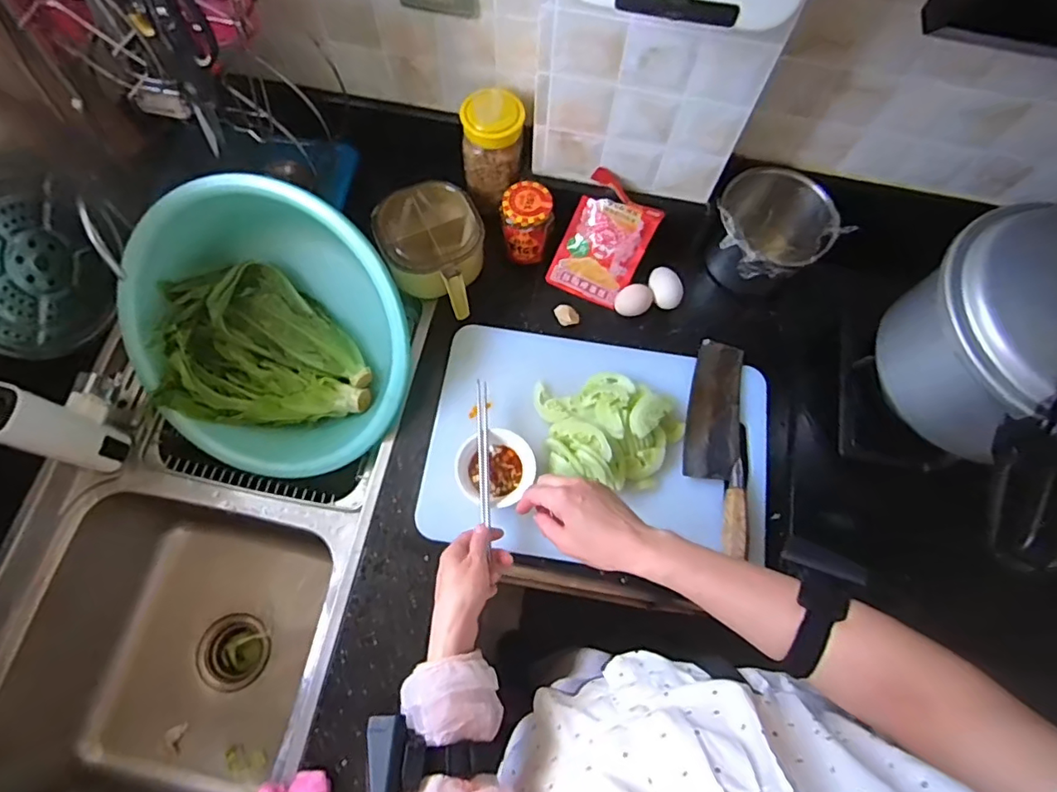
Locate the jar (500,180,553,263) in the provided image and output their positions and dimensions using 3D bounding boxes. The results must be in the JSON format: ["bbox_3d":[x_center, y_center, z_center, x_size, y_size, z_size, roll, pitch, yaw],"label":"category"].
[{"bbox_3d":[-0.004,-0.242,0.781,0.068,0.102,0.063,1,71,-2],"label":"jar"}]

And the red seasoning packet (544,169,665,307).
[{"bbox_3d":[0.111,-0.216,0.790,0.116,0.163,0.021,24,28,-6],"label":"red seasoning packet"}]

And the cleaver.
[{"bbox_3d":[0.247,0.054,0.724,0.076,0.035,0.285,9,71,1],"label":"cleaver"}]

